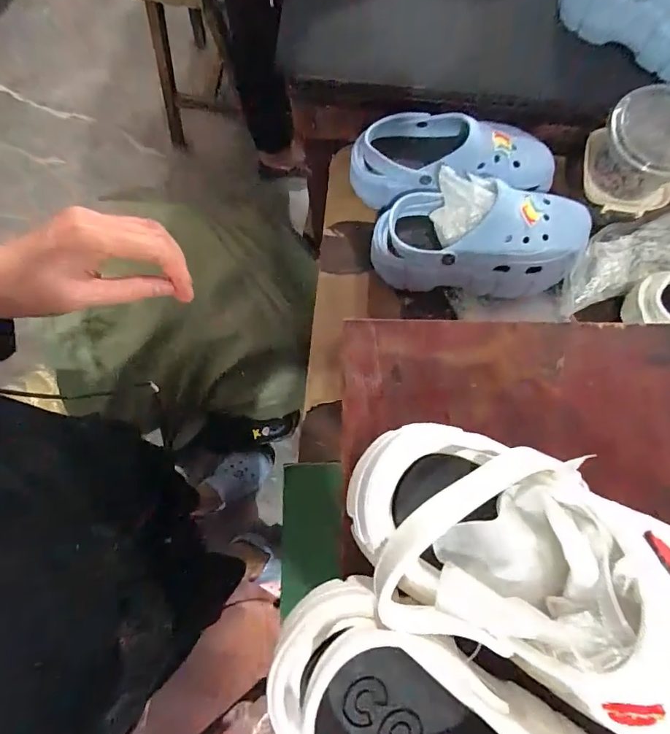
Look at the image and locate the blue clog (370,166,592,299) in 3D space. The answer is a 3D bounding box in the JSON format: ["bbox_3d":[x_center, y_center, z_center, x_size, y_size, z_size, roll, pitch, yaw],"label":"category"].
[{"bbox_3d":[0.176,-0.152,0.552,0.254,0.089,0.119,4,80,1],"label":"blue clog"}]

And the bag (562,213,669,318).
[{"bbox_3d":[0.408,-0.149,0.600,0.234,0.062,0.088,-18,80,-3],"label":"bag"}]

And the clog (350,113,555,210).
[{"bbox_3d":[0.149,-0.274,0.597,0.247,0.084,0.099,-3,80,0],"label":"clog"}]

